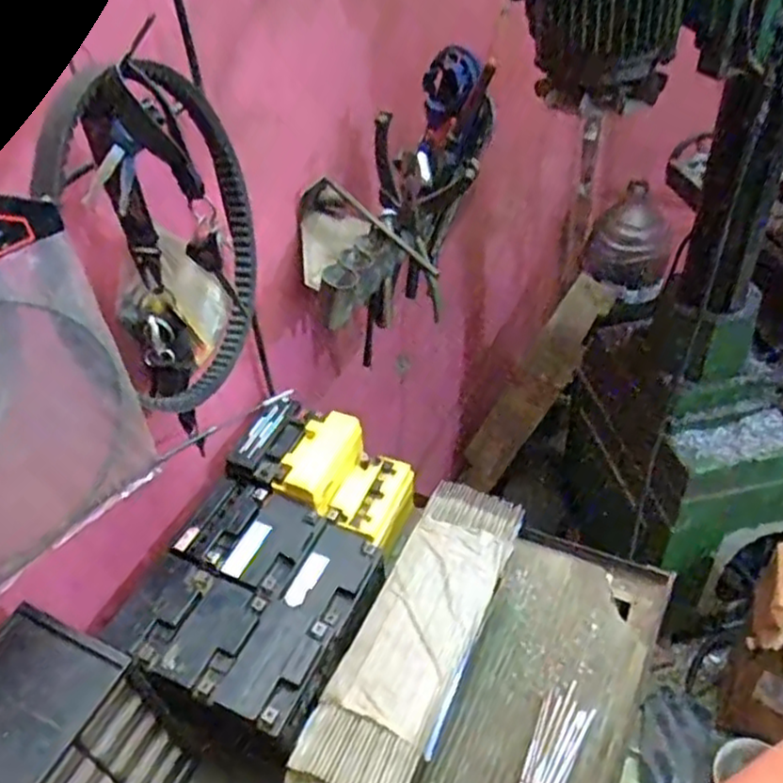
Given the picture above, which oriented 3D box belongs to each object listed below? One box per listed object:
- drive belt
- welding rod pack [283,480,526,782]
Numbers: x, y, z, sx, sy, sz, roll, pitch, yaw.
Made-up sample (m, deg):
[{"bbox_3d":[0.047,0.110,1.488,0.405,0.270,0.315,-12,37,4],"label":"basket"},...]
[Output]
[{"bbox_3d":[-0.175,-0.132,0.608,0.042,0.273,0.193,11,45,18],"label":"drive belt"},{"bbox_3d":[0.027,0.240,0.724,0.106,0.041,0.361,15,47,21],"label":"welding rod pack"}]

